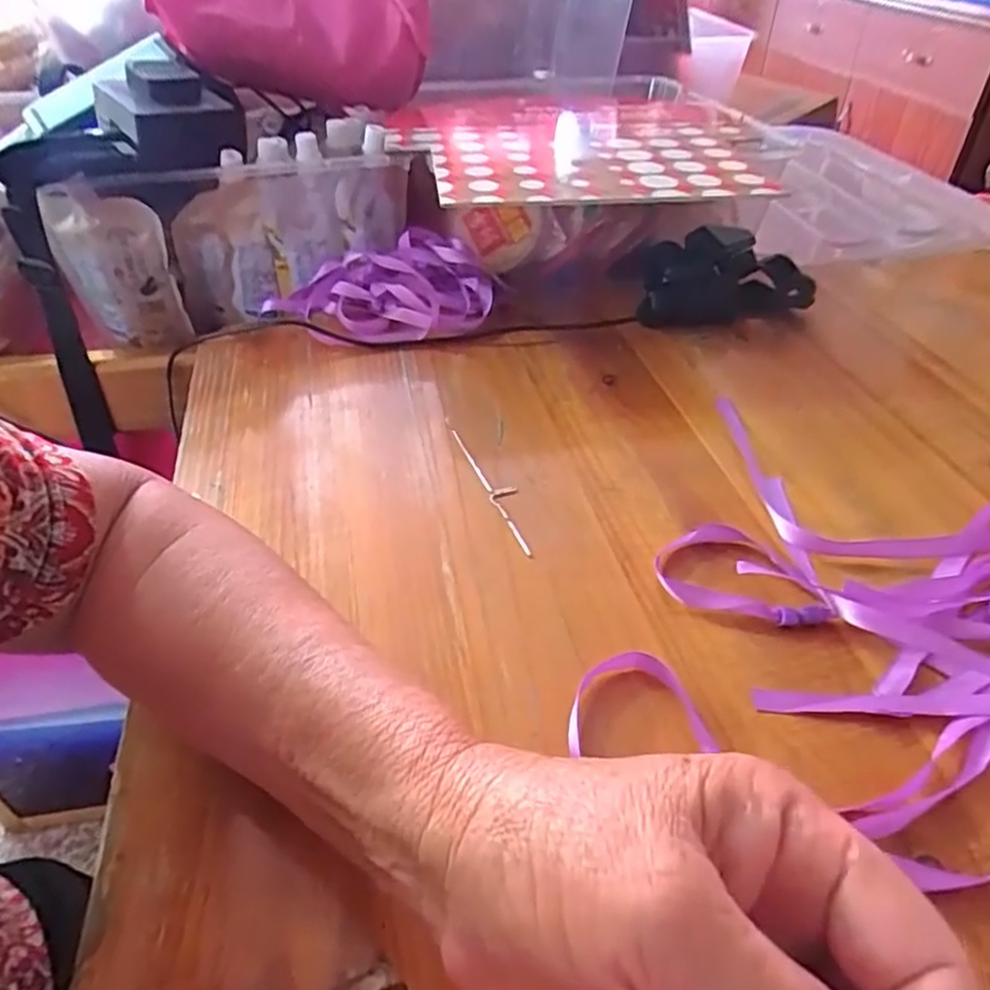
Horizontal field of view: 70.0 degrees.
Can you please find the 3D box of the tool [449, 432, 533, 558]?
[{"bbox_3d":[0.002,-0.005,0.384,0.015,0.004,0.111,-16,43,-15],"label":"tool"}]

